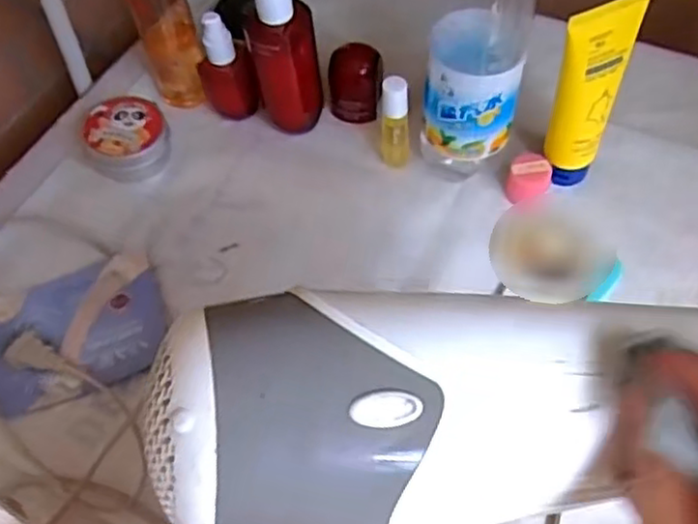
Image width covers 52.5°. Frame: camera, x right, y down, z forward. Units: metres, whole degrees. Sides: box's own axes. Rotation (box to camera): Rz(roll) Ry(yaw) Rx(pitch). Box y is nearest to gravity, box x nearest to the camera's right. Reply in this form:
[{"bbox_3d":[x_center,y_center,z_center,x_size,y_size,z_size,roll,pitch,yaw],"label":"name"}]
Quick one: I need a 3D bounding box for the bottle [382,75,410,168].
[{"bbox_3d":[0.036,-0.104,0.549,0.021,0.084,0.023,2,58,5],"label":"bottle"}]

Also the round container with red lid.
[{"bbox_3d":[-0.189,-0.105,0.599,0.069,0.033,0.066,-2,58,3],"label":"round container with red lid"}]

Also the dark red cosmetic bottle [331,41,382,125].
[{"bbox_3d":[0.006,-0.152,0.602,0.044,0.055,0.046,-2,58,3],"label":"dark red cosmetic bottle"}]

